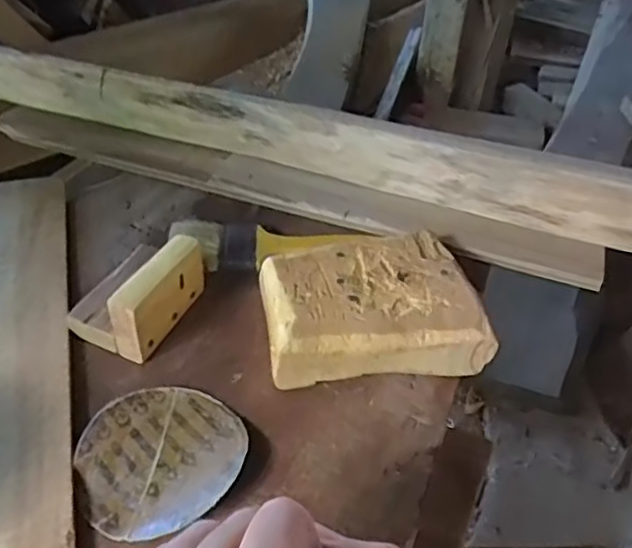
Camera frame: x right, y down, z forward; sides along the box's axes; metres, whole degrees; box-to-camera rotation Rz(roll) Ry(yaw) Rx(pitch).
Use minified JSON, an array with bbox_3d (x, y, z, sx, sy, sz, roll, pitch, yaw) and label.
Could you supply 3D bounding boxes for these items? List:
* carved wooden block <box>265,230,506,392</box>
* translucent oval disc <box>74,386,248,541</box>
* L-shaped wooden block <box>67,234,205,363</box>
[{"bbox_3d":[0.034,0.018,0.415,0.133,0.037,0.094,-5,43,-7],"label":"carved wooden block"},{"bbox_3d":[-0.083,0.098,0.351,0.087,0.013,0.085,-16,46,-18],"label":"translucent oval disc"},{"bbox_3d":[-0.112,0.005,0.404,0.058,0.045,0.079,19,45,16],"label":"L-shaped wooden block"}]

